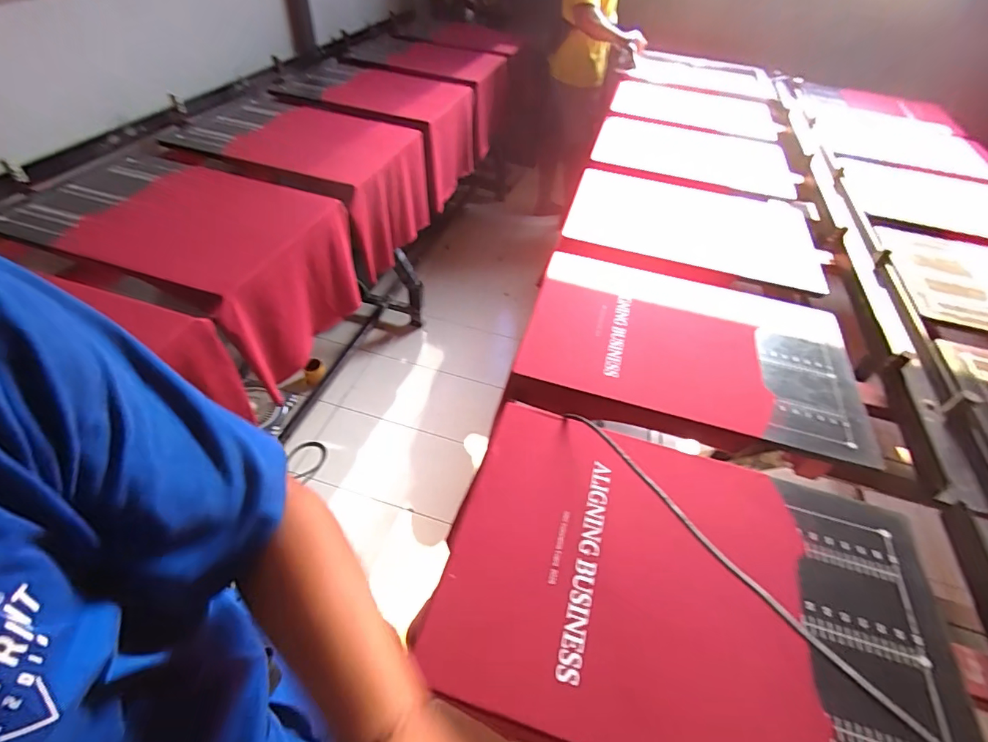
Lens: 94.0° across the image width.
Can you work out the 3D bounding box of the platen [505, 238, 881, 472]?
[{"bbox_3d":[0.377,-0.056,0.894,0.614,0.059,0.447,13,47,6],"label":"platen"}]

